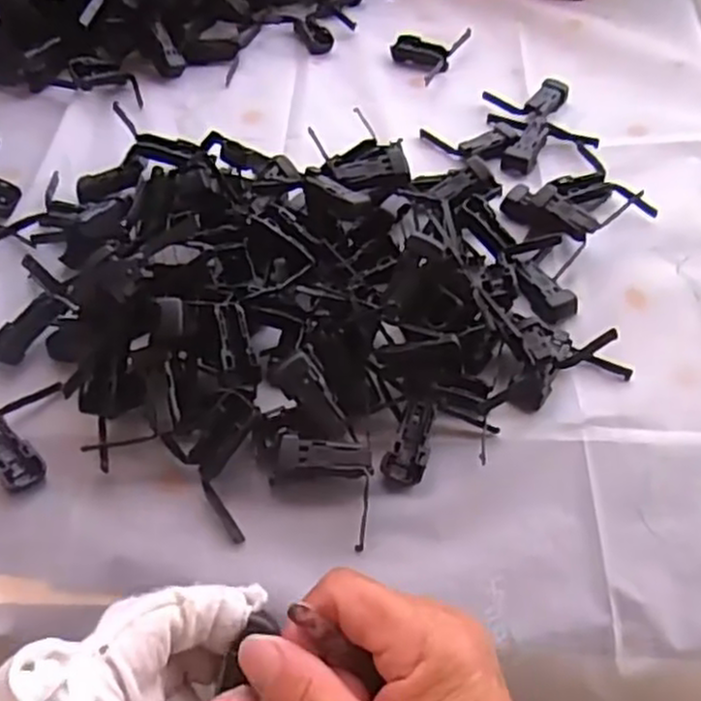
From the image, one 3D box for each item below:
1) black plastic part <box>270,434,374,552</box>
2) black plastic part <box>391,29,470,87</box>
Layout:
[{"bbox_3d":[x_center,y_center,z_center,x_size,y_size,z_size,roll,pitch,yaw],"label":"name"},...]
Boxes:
[{"bbox_3d":[-0.016,0.068,0.363,0.050,0.025,0.043,7,53,5],"label":"black plastic part"},{"bbox_3d":[0.062,-0.248,0.609,0.048,0.012,0.065,27,57,18],"label":"black plastic part"}]

